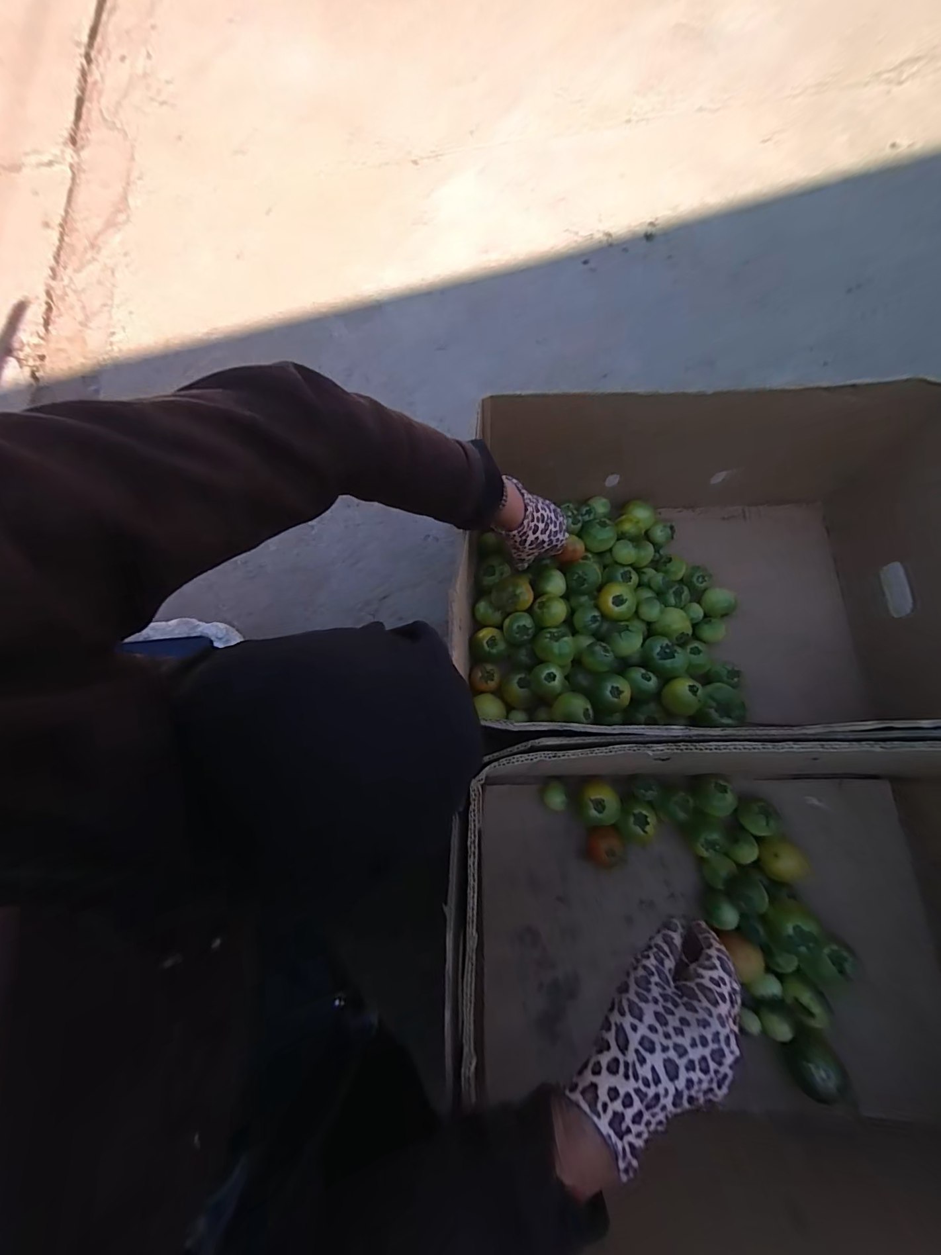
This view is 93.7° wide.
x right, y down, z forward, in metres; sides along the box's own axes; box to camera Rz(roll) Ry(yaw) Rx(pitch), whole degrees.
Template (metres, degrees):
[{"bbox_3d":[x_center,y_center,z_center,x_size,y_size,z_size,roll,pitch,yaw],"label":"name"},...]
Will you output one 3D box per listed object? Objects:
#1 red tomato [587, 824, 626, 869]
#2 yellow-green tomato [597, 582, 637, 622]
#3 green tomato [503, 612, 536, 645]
[{"bbox_3d":[0.153,0.248,0.498,0.036,0.029,0.042,-9,71,-3],"label":"red tomato"},{"bbox_3d":[0.187,-0.031,0.570,0.042,0.041,0.048,-42,76,-13],"label":"yellow-green tomato"},{"bbox_3d":[0.061,0.002,0.561,0.038,0.028,0.034,0,71,0],"label":"green tomato"}]

